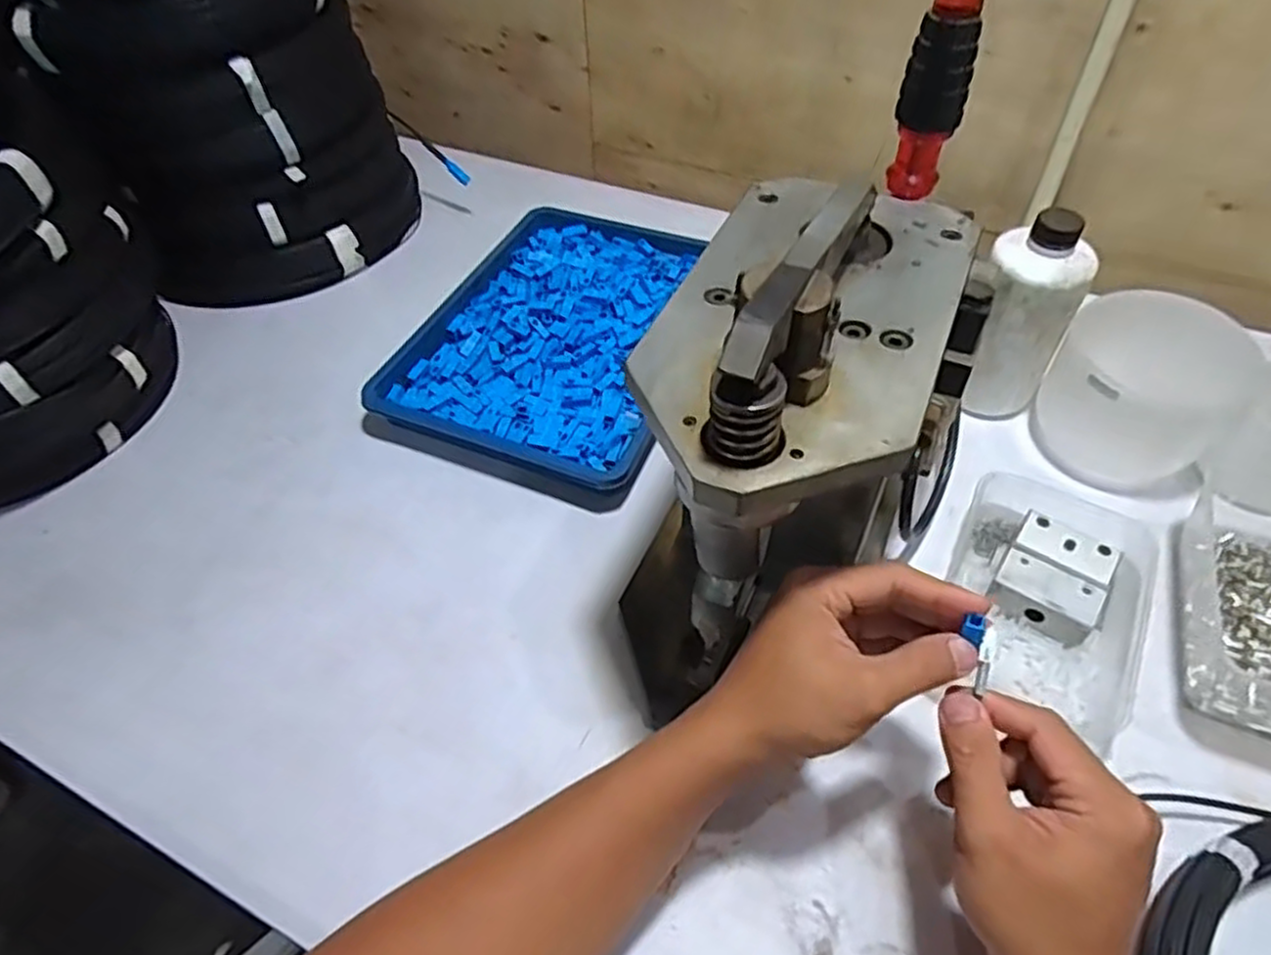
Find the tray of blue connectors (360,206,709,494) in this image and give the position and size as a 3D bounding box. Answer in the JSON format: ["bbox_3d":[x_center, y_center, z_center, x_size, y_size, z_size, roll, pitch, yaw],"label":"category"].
[{"bbox_3d":[-0.061,-0.130,0.674,0.229,0.042,0.305,17,52,15],"label":"tray of blue connectors"}]

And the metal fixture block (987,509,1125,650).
[{"bbox_3d":[0.278,0.067,0.492,0.062,0.031,0.070,29,56,23],"label":"metal fixture block"}]

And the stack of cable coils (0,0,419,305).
[{"bbox_3d":[-0.400,-0.388,0.689,0.281,0.352,0.289,-25,54,-19],"label":"stack of cable coils"}]

